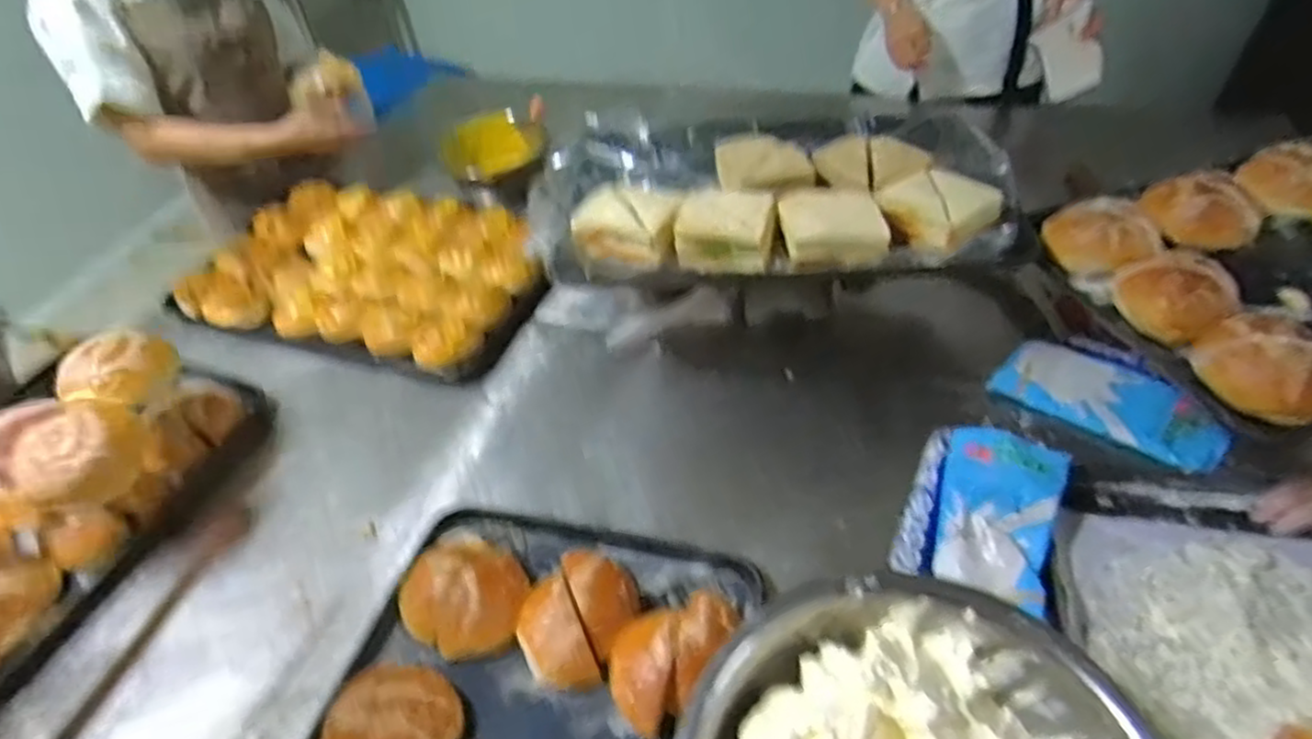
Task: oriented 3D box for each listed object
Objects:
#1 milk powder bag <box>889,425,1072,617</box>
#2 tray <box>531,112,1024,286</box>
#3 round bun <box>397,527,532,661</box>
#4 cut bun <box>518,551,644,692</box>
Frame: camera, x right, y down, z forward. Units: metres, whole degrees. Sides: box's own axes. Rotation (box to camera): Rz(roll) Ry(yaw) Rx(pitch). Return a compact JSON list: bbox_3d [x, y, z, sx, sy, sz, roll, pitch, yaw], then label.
[{"bbox_3d":[0.349,0.154,0.791,0.145,0.056,0.194,20,50,21],"label":"milk powder bag"},{"bbox_3d":[0.155,-0.261,1.004,0.623,0.082,0.384,0,46,3],"label":"tray"},{"bbox_3d":[-0.205,0.239,0.797,0.130,0.053,0.120,-2,46,2],"label":"round bun"},{"bbox_3d":[-0.078,0.259,0.771,0.133,0.060,0.117,-26,50,-21],"label":"cut bun"}]

